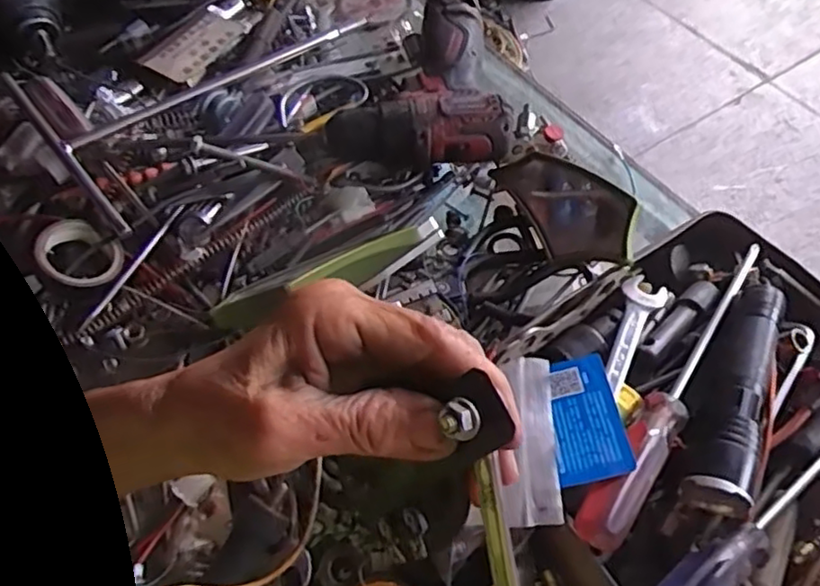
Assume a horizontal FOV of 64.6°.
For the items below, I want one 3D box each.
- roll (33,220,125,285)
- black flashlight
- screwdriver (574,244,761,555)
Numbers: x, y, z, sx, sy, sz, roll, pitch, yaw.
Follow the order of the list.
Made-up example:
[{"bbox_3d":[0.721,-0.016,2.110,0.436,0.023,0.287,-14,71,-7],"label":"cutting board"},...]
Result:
[{"bbox_3d":[-0.228,-0.027,0.447,0.051,0.024,0.046,32,63,18],"label":"roll"},{"bbox_3d":[0.187,0.053,0.372,0.033,0.034,0.144,21,61,13],"label":"black flashlight"},{"bbox_3d":[0.160,0.047,0.374,0.025,0.026,0.226,32,64,19],"label":"screwdriver"}]

